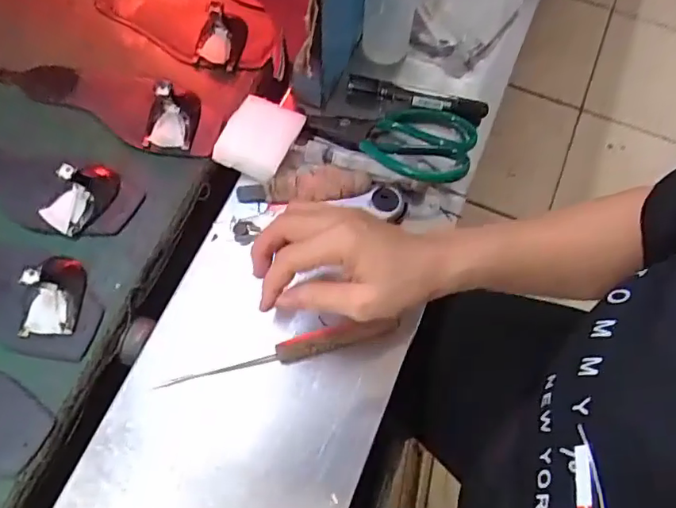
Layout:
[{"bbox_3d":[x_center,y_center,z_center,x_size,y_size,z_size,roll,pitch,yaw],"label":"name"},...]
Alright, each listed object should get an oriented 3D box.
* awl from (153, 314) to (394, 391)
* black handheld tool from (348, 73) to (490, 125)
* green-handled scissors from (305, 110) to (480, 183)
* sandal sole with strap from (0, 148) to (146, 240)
[{"bbox_3d":[-0.043,0.078,0.446,0.188,0.018,0.017,-14,69,-4],"label":"awl"},{"bbox_3d":[0.077,-0.150,0.539,0.134,0.014,0.020,14,68,5],"label":"black handheld tool"},{"bbox_3d":[0.049,-0.114,0.513,0.150,0.019,0.085,19,68,6],"label":"green-handled scissors"},{"bbox_3d":[-0.312,-0.081,0.519,0.249,0.045,0.078,19,68,6],"label":"sandal sole with strap"}]

